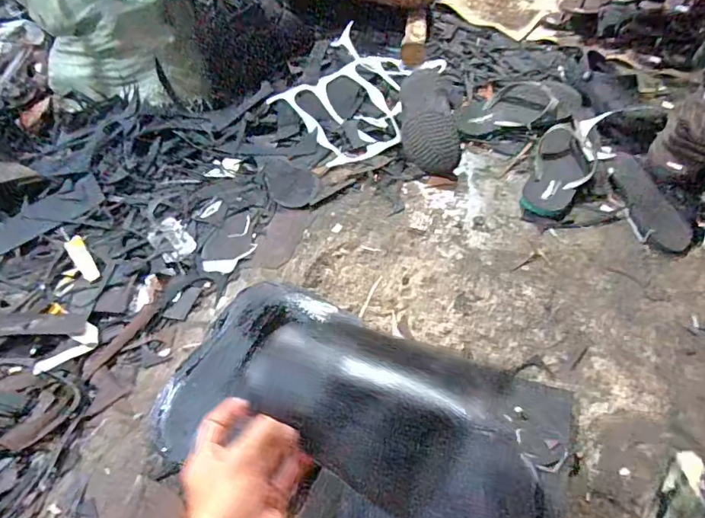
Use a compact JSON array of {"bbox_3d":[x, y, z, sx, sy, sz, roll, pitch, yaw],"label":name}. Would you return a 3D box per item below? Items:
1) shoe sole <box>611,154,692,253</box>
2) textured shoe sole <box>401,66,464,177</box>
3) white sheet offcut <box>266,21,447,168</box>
[{"bbox_3d":[0.530,-0.107,0.877,0.077,0.019,0.208,-13,54,-7],"label":"shoe sole"},{"bbox_3d":[0.155,-0.282,0.987,0.112,0.029,0.245,-6,72,-2],"label":"textured shoe sole"},{"bbox_3d":[-0.007,-0.362,1.061,0.308,0.056,0.379,23,58,18],"label":"white sheet offcut"}]

